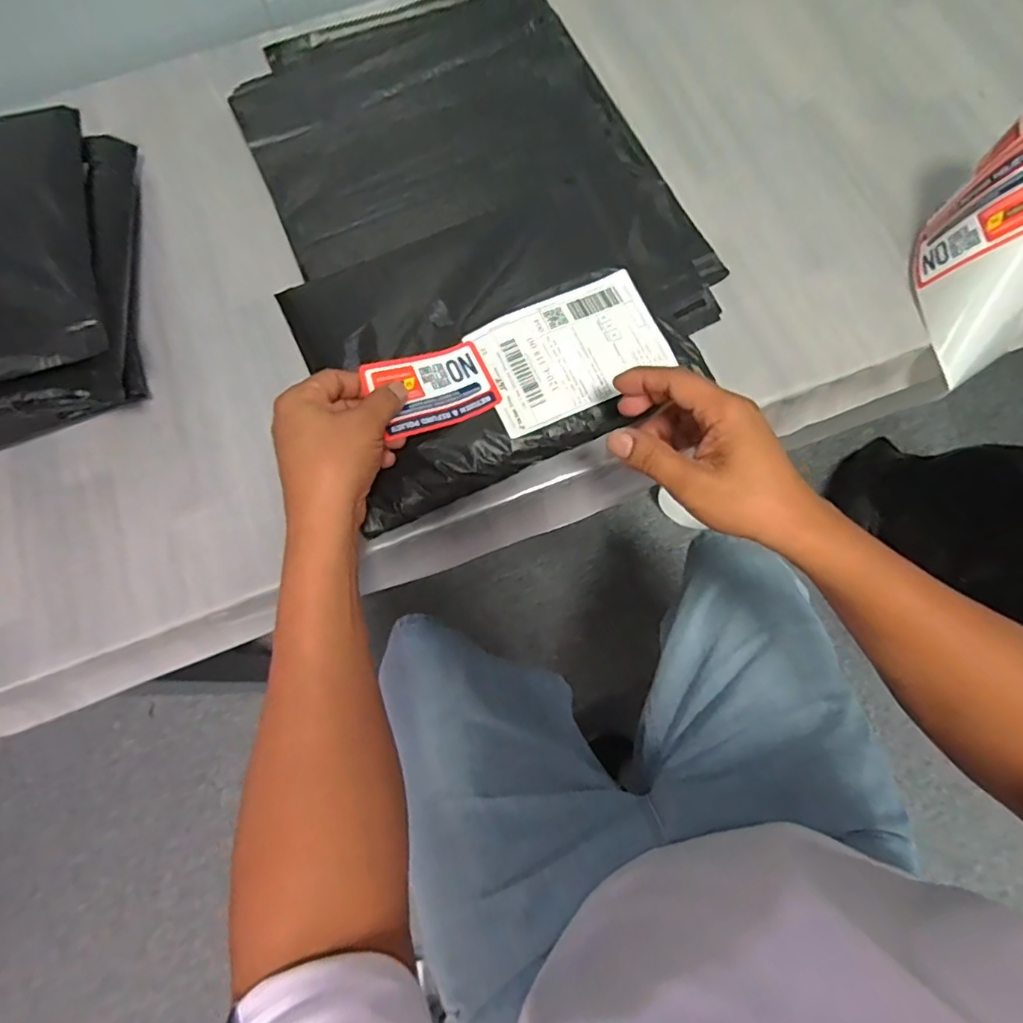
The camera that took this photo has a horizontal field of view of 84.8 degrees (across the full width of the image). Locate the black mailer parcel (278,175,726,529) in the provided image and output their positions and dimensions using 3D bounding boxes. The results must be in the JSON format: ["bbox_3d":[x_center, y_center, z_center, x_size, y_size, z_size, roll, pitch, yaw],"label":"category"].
[{"bbox_3d":[-0.021,-0.147,0.460,0.292,0.032,0.236,-26,75,-7],"label":"black mailer parcel"}]

